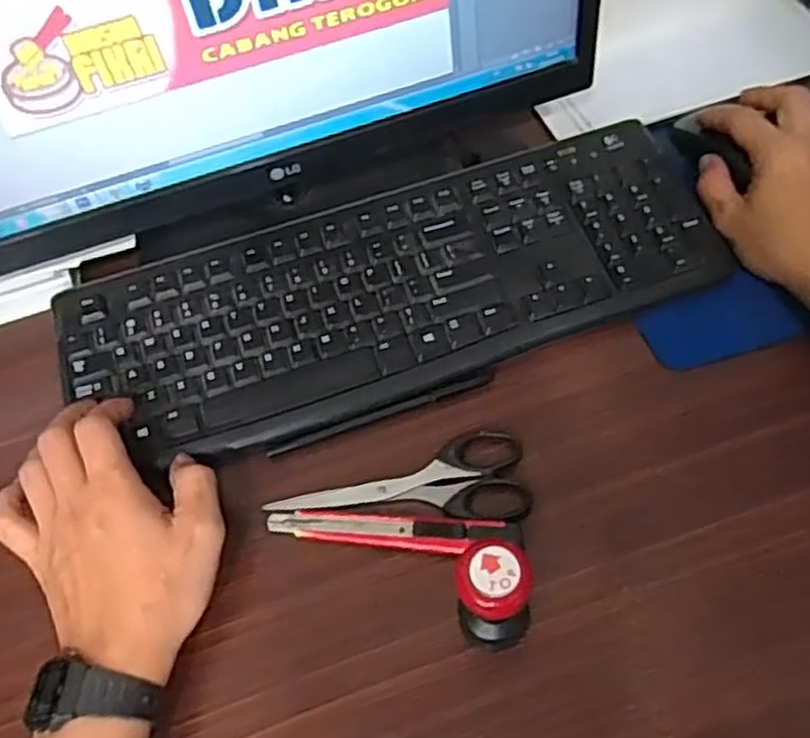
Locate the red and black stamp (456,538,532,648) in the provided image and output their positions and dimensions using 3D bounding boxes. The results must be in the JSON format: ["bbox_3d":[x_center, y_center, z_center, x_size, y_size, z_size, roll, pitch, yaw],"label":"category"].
[{"bbox_3d":[0.045,0.112,0.369,0.038,0.075,0.038,-1,63,2],"label":"red and black stamp"}]

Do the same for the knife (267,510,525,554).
[{"bbox_3d":[-0.007,0.091,0.423,0.143,0.013,0.020,4,63,4],"label":"knife"}]

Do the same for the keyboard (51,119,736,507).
[{"bbox_3d":[-0.009,-0.052,0.504,0.426,0.016,0.160,-18,64,-5],"label":"keyboard"}]

